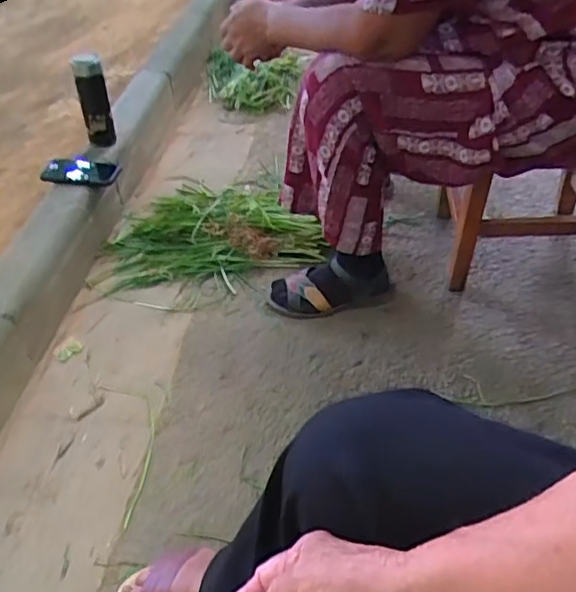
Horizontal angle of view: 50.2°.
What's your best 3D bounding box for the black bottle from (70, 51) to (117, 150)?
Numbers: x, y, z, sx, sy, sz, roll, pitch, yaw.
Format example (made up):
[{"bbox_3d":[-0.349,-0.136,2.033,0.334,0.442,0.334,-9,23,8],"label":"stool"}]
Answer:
[{"bbox_3d":[-0.432,-0.432,1.377,0.067,0.191,0.068,-16,42,-11],"label":"black bottle"}]

